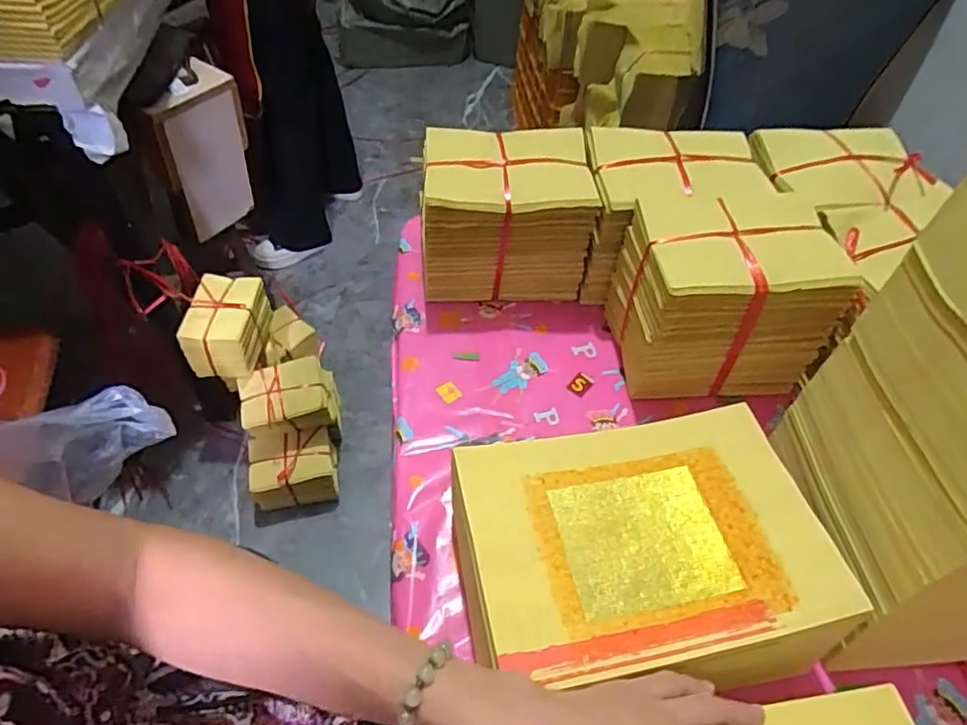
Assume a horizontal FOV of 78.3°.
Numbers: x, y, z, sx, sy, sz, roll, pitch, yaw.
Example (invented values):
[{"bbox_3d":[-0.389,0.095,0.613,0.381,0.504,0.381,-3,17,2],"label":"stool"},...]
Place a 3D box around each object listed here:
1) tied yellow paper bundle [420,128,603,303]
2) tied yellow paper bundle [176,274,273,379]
[{"bbox_3d":[0.020,-0.146,0.610,0.164,0.148,0.111,-3,51,-6],"label":"tied yellow paper bundle"},{"bbox_3d":[-0.505,-0.070,1.174,0.117,0.122,0.166,4,51,-1],"label":"tied yellow paper bundle"}]

